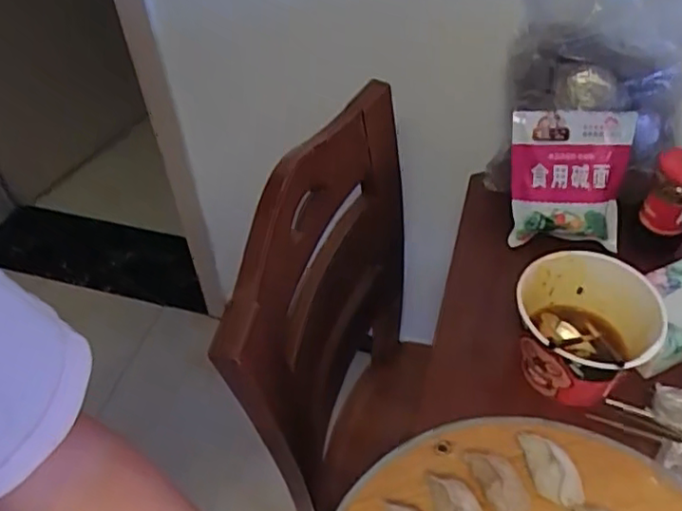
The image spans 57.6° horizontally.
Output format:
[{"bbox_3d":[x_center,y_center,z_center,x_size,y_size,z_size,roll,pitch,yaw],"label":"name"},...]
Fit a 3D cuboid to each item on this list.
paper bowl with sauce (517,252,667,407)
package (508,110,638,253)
[{"bbox_3d":[0.255,0.088,0.664,0.140,0.119,0.128,-1,48,1],"label":"paper bowl with sauce"},{"bbox_3d":[0.292,-0.097,0.800,0.147,0.176,0.028,0,20,1],"label":"package"}]

